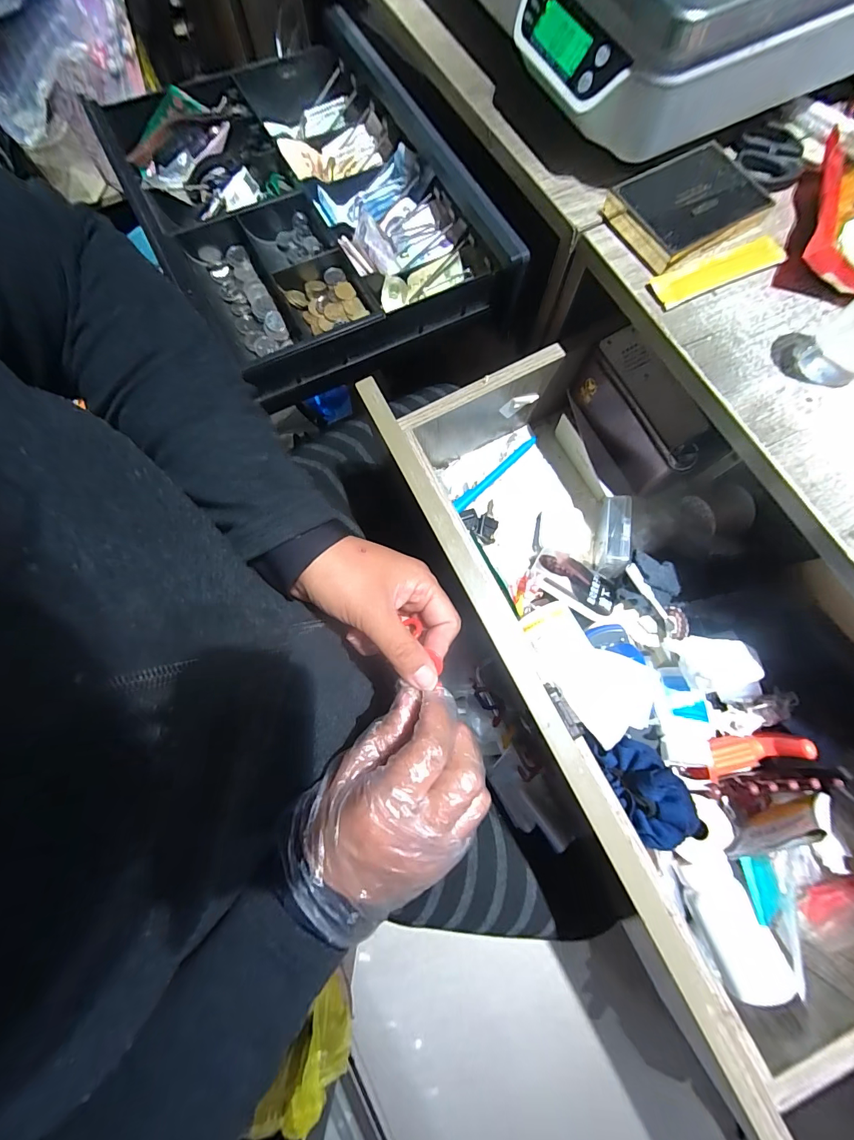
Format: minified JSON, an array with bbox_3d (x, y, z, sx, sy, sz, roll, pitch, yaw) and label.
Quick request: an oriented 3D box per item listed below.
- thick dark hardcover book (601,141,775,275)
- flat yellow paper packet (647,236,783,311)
[{"bbox_3d":[0.195,-0.271,0.301,0.095,0.025,0.074,-30,77,-7],"label":"thick dark hardcover book"},{"bbox_3d":[0.208,-0.214,0.288,0.096,0.005,0.024,-24,96,-4],"label":"flat yellow paper packet"}]

